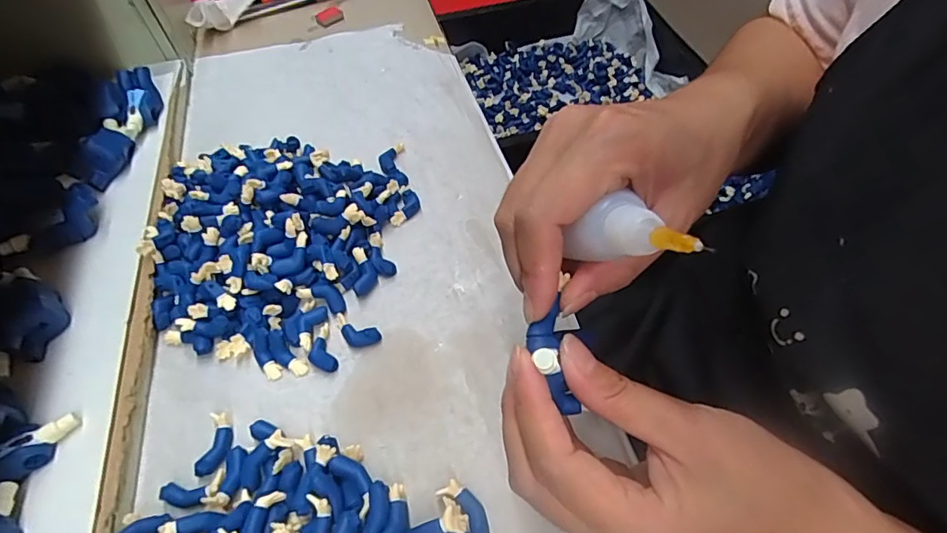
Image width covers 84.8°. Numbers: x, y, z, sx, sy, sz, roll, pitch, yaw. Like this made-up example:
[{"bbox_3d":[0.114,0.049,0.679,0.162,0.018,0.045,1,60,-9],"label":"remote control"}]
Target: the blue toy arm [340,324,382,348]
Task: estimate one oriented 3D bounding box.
[{"bbox_3d":[-0.062,0.038,0.283,0.022,0.005,0.011,5,54,7],"label":"blue toy arm"}]

